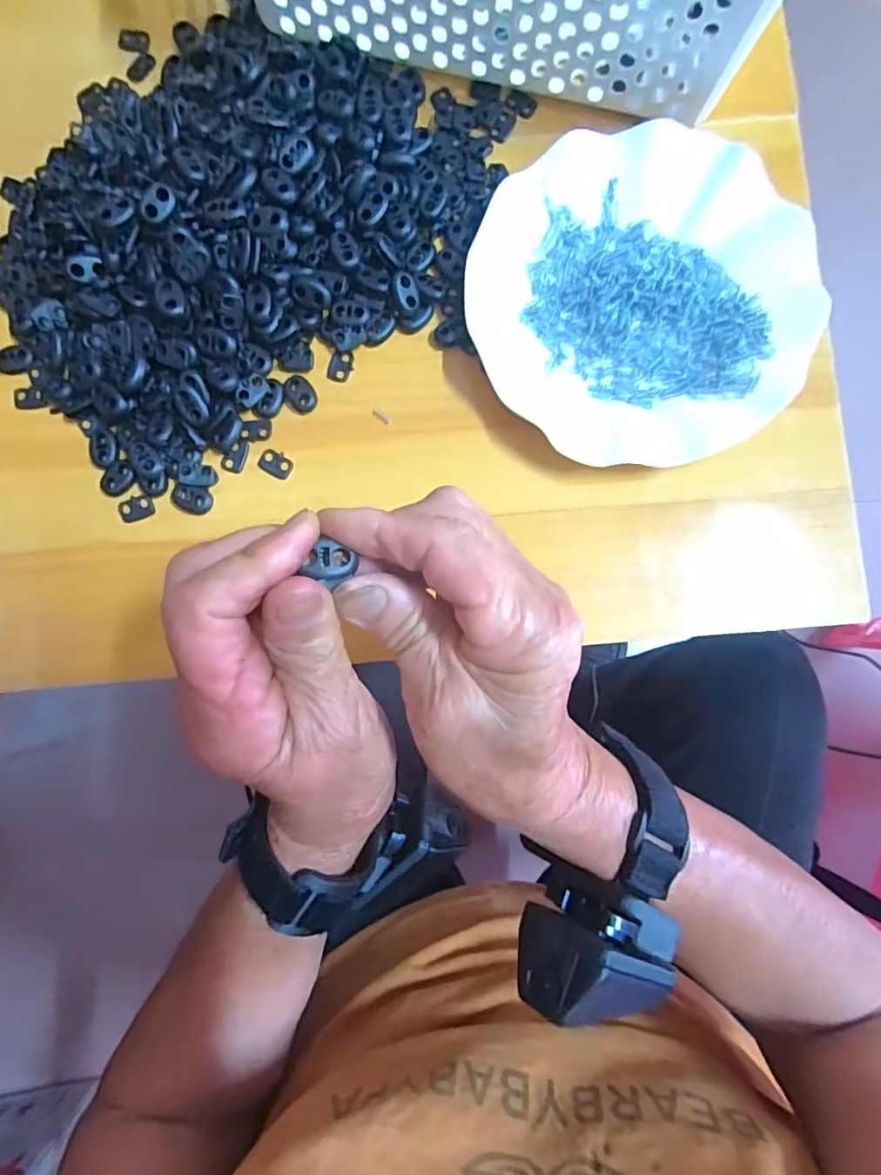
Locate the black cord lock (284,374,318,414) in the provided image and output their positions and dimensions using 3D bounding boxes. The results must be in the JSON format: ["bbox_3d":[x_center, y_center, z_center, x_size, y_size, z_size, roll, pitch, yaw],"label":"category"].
[{"bbox_3d":[-0.079,-0.109,0.310,0.016,0.005,0.022,-33,86,-2],"label":"black cord lock"}]

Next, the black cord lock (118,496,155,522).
[{"bbox_3d":[-0.168,-0.044,0.307,0.018,0.004,0.013,-20,85,-2],"label":"black cord lock"}]

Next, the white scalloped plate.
[{"bbox_3d":[0.107,-0.155,0.300,0.175,0.021,0.176,0,85,0],"label":"white scalloped plate"}]

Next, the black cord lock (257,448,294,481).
[{"bbox_3d":[-0.092,-0.069,0.309,0.019,0.004,0.013,27,86,2],"label":"black cord lock"}]

